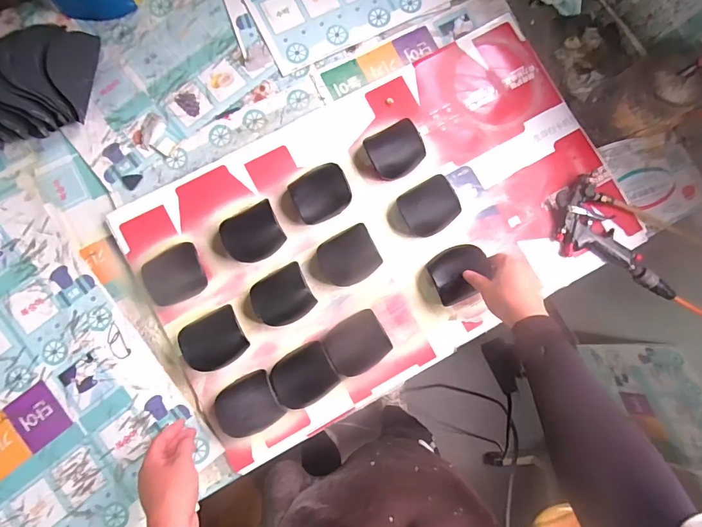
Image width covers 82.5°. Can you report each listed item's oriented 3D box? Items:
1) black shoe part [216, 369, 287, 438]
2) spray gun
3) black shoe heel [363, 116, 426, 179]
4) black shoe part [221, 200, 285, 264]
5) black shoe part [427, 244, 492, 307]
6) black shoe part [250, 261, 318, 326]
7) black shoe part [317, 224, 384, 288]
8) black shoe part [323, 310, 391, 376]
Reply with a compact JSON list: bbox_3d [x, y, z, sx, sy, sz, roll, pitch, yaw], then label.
[{"bbox_3d":[-0.155,0.215,0.608,0.092,0.041,0.082,-28,83,-5],"label":"black shoe part"},{"bbox_3d":[0.437,-0.023,0.681,0.111,0.040,0.250,-34,84,-6],"label":"spray gun"},{"bbox_3d":[0.074,-0.188,0.677,0.092,0.039,0.081,-29,83,-6],"label":"black shoe heel"},{"bbox_3d":[-0.156,-0.046,0.639,0.090,0.042,0.080,-26,83,-5],"label":"black shoe part"},{"bbox_3d":[0.173,0.015,0.648,0.093,0.035,0.075,-30,84,-6],"label":"black shoe part"},{"bbox_3d":[-0.107,0.054,0.625,0.091,0.054,0.081,-28,83,-5],"label":"black shoe part"},{"bbox_3d":[-0.004,-0.010,0.642,0.089,0.025,0.079,-28,83,-5],"label":"black shoe part"},{"bbox_3d":[0.007,0.127,0.627,0.093,0.041,0.084,-32,84,-6],"label":"black shoe part"}]

